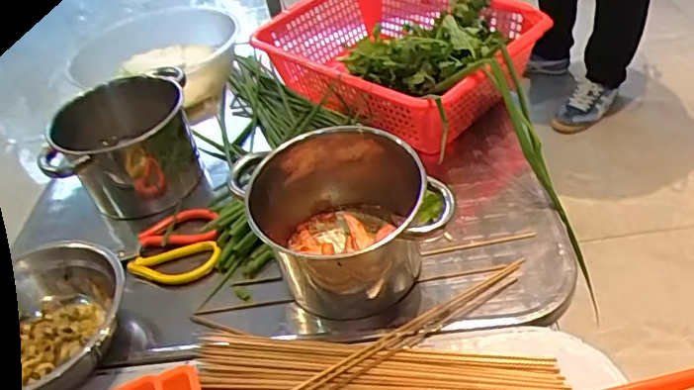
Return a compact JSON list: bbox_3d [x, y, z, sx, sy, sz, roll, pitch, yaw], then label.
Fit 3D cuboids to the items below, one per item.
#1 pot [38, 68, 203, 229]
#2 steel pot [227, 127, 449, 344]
[{"bbox_3d":[-0.302,-0.064,0.780,0.187,0.134,0.154,-19,40,-10],"label":"pot"},{"bbox_3d":[0.001,0.008,0.619,0.208,0.123,0.245,-27,45,-16],"label":"steel pot"}]

